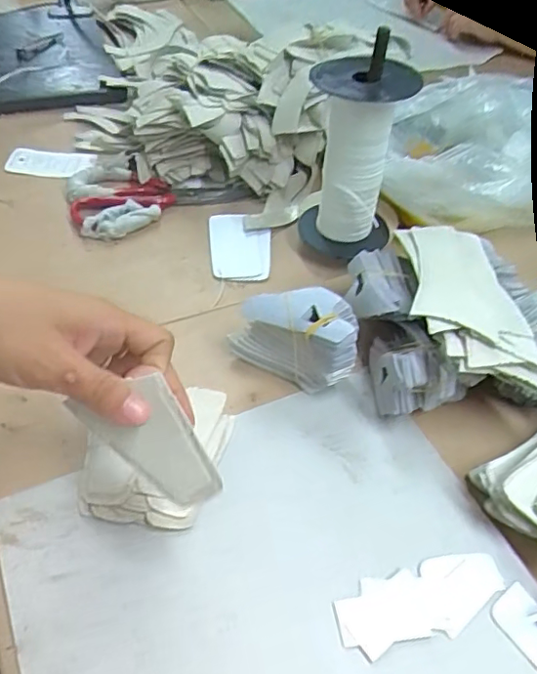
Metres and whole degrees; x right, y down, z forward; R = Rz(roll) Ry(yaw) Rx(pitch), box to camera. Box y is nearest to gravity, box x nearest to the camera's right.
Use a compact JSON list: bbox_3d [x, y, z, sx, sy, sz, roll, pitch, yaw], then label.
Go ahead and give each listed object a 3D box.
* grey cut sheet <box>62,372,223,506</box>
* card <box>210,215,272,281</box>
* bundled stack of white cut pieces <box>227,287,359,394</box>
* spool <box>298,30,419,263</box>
[{"bbox_3d":[-0.066,0.061,0.312,0.055,0.077,0.007,-21,18,13],"label":"grey cut sheet"},{"bbox_3d":[-0.032,-0.102,0.629,0.067,0.006,0.103,1,48,-4],"label":"card"},{"bbox_3d":[0.020,0.000,0.453,0.098,0.074,0.048,14,48,7],"label":"bundled stack of white cut pieces"},{"bbox_3d":[0.085,-0.173,0.573,0.087,0.189,0.097,-14,51,-17],"label":"spool"}]

